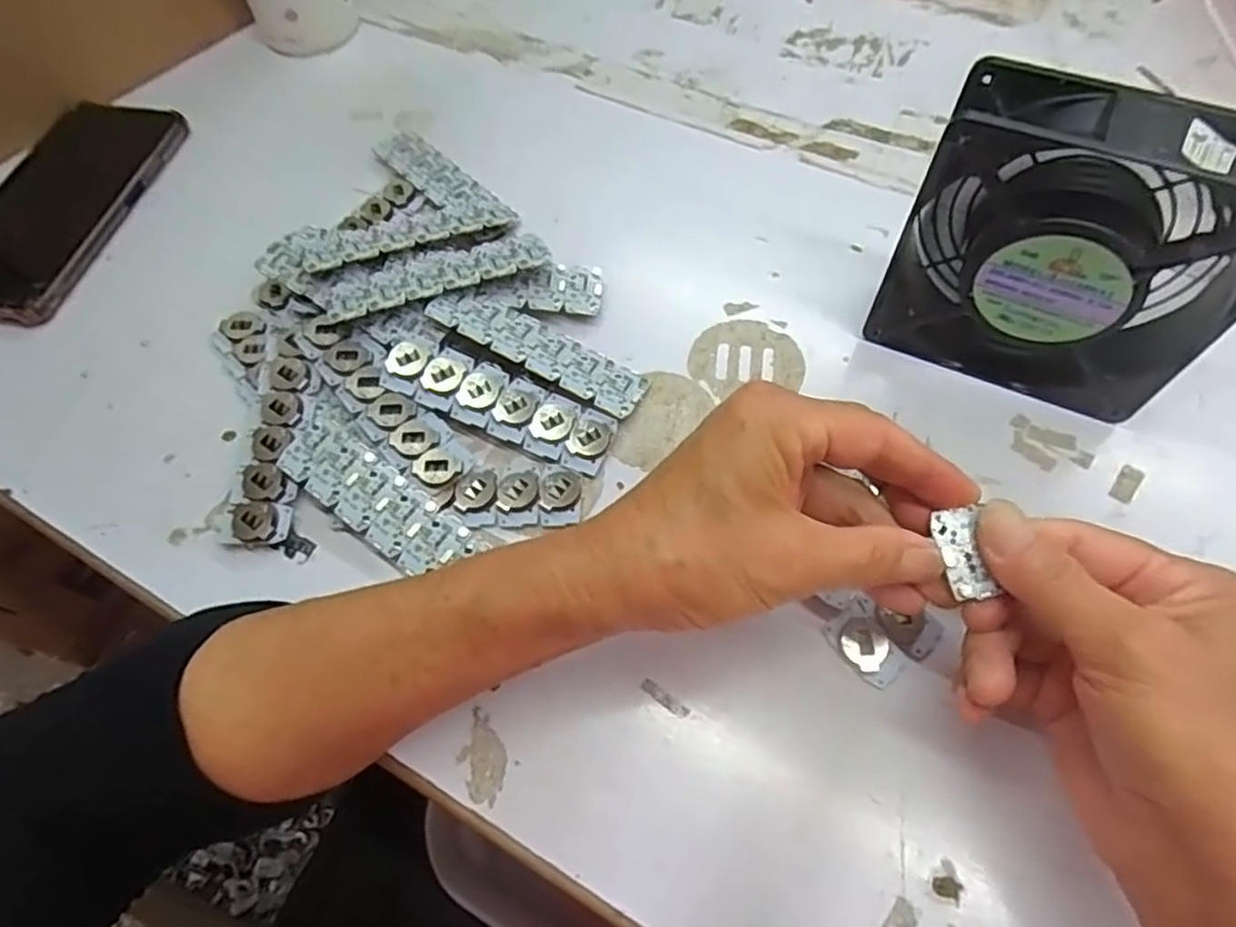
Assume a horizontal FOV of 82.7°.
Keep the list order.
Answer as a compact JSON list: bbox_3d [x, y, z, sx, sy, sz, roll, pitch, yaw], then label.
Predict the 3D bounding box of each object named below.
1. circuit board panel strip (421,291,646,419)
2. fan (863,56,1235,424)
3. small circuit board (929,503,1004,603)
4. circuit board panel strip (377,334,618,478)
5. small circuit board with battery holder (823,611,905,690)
[{"bbox_3d":[-0.037,-0.055,0.331,0.106,0.004,0.029,29,54,7],"label":"circuit board panel strip"},{"bbox_3d":[0.180,-0.086,0.285,0.118,0.126,0.048,24,65,15],"label":"fan"},{"bbox_3d":[0.112,0.030,0.227,0.015,0.004,0.028,-9,75,-2],"label":"small circuit board"},{"bbox_3d":[-0.054,-0.028,0.318,0.108,0.005,0.030,23,73,7],"label":"circuit board panel strip"},{"bbox_3d":[0.095,0.070,0.268,0.018,0.005,0.029,-36,65,-16],"label":"small circuit board with battery holder"}]

